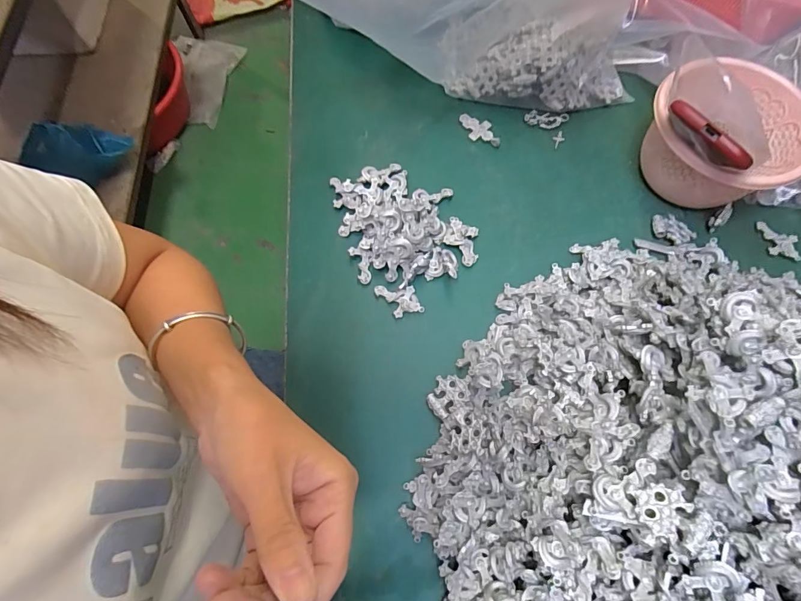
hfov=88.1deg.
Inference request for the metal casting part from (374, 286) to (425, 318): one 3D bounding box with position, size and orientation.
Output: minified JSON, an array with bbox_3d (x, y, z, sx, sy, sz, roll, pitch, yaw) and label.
[{"bbox_3d":[-0.001,-0.001,0.411,0.035,0.010,0.042,-25,72,-9],"label":"metal casting part"}]

